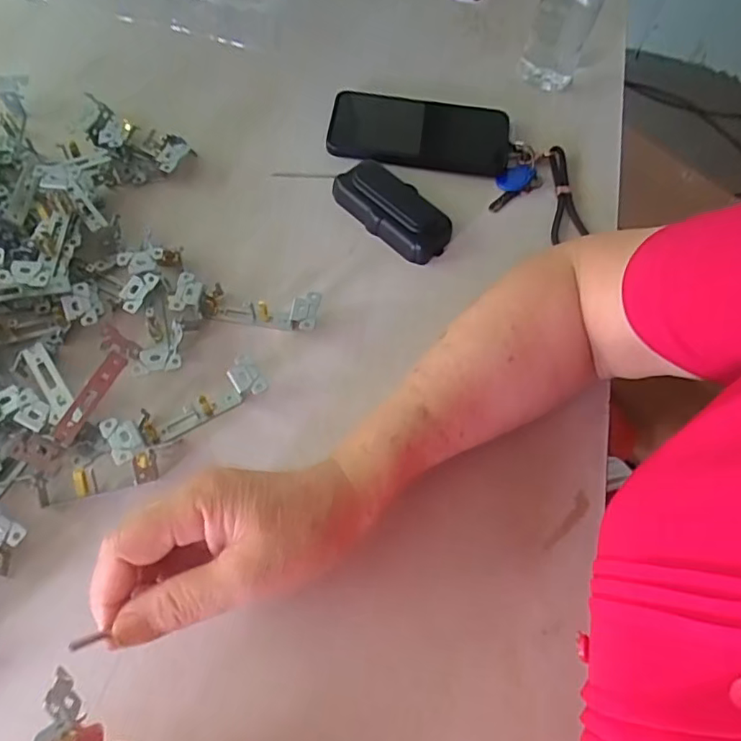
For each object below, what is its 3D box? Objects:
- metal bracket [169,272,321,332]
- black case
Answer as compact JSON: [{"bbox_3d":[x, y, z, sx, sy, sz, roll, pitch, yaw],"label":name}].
[{"bbox_3d":[-0.091,-0.047,0.413,0.104,0.030,0.029,8,63,-2],"label":"metal bracket"},{"bbox_3d":[0.019,-0.139,0.469,0.104,0.024,0.053,42,67,14],"label":"black case"}]

